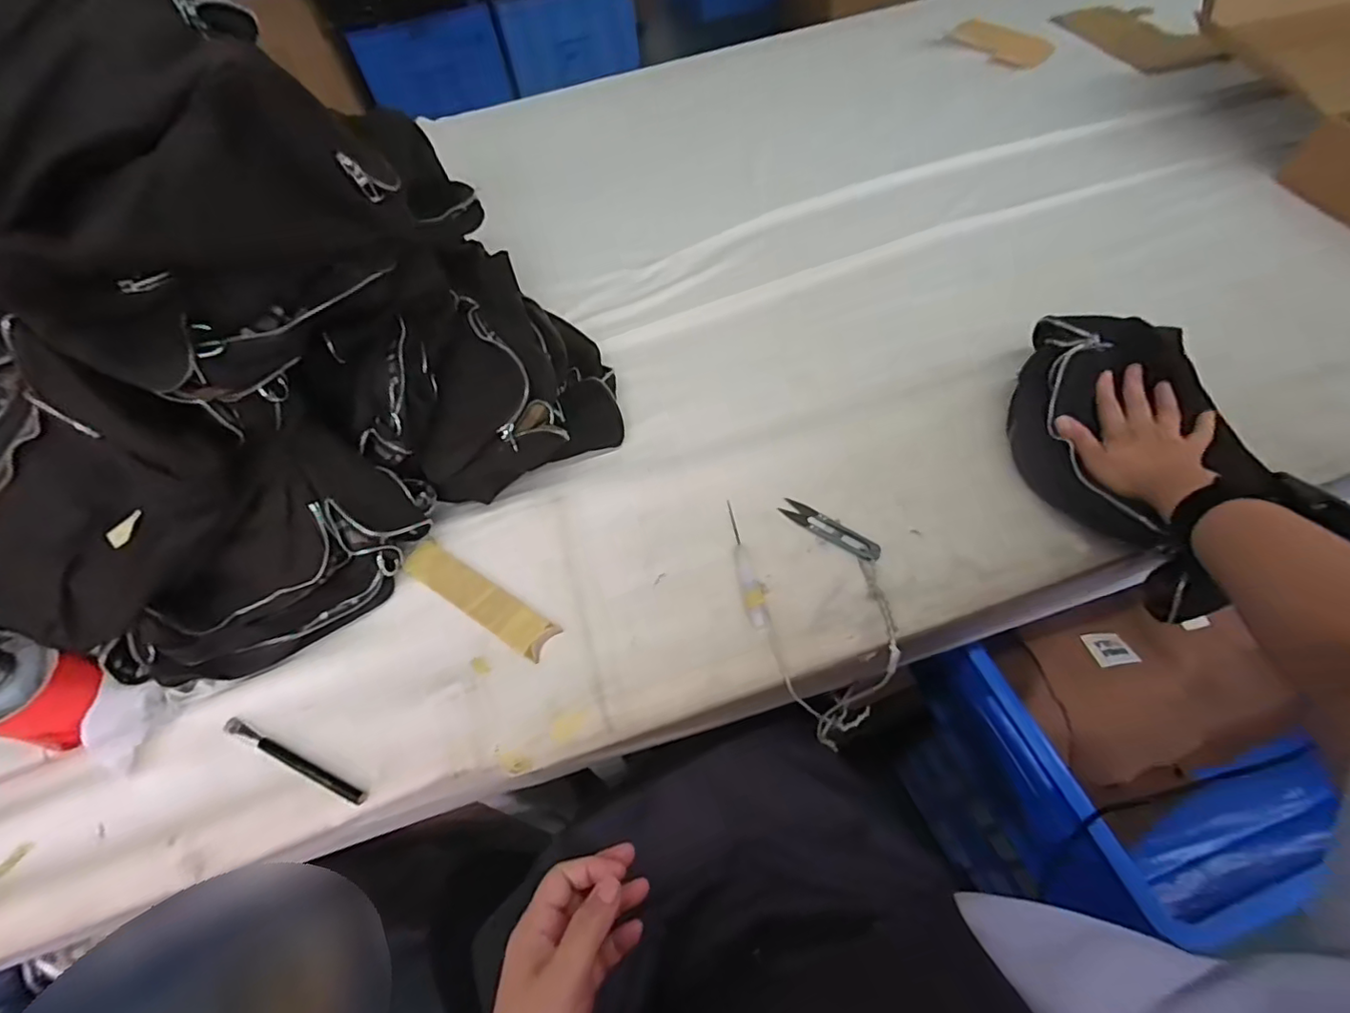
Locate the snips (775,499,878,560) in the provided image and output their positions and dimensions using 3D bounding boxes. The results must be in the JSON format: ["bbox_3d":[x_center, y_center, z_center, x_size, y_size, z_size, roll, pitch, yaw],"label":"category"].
[{"bbox_3d":[0.148,0.022,0.557,0.103,0.011,0.023,35,63,25],"label":"snips"}]

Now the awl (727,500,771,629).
[{"bbox_3d":[0.065,0.049,0.540,0.018,0.011,0.138,-8,54,-2],"label":"awl"}]

